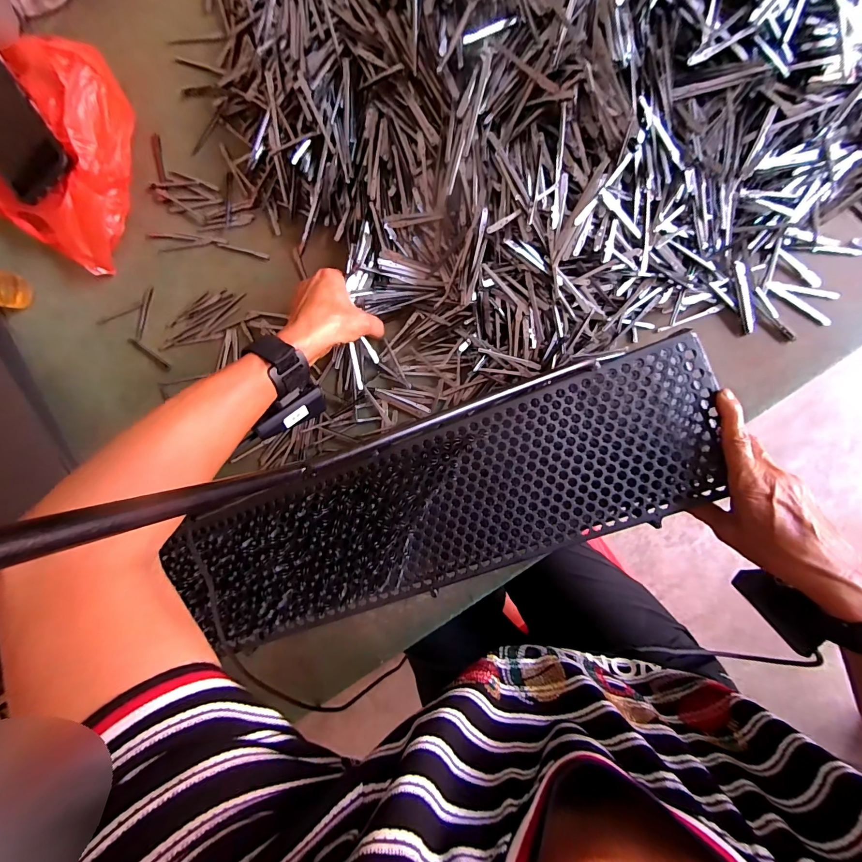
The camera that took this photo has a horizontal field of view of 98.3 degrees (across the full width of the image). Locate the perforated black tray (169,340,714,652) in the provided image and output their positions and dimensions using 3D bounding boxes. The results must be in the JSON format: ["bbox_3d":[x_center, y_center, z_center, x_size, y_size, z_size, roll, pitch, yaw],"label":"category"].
[{"bbox_3d":[0.000,0.074,0.355,0.518,0.024,0.150,-21,89,7],"label":"perforated black tray"}]

